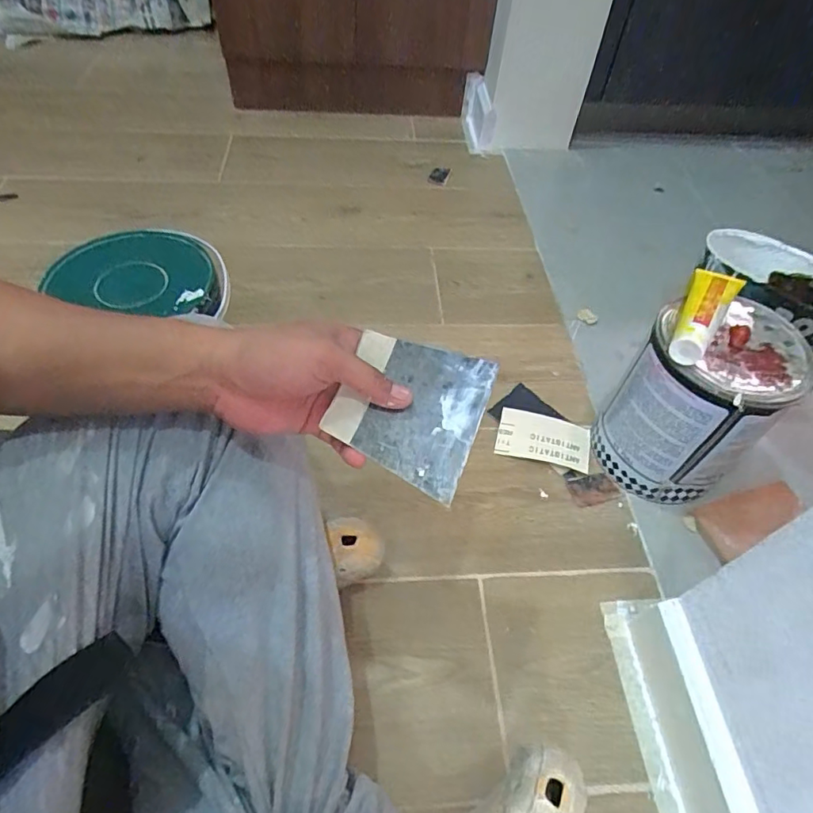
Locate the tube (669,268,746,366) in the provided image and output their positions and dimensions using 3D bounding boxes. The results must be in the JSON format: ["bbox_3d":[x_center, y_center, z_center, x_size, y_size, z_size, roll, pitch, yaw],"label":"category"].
[{"bbox_3d":[0.315,-0.105,0.560,0.049,0.036,0.161,31,56,18],"label":"tube"}]

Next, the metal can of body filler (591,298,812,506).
[{"bbox_3d":[0.338,-0.002,0.635,0.165,0.210,0.152,-32,61,-26],"label":"metal can of body filler"}]

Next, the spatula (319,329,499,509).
[{"bbox_3d":[0.002,0.001,0.367,0.097,0.005,0.101,21,69,1],"label":"spatula"}]

